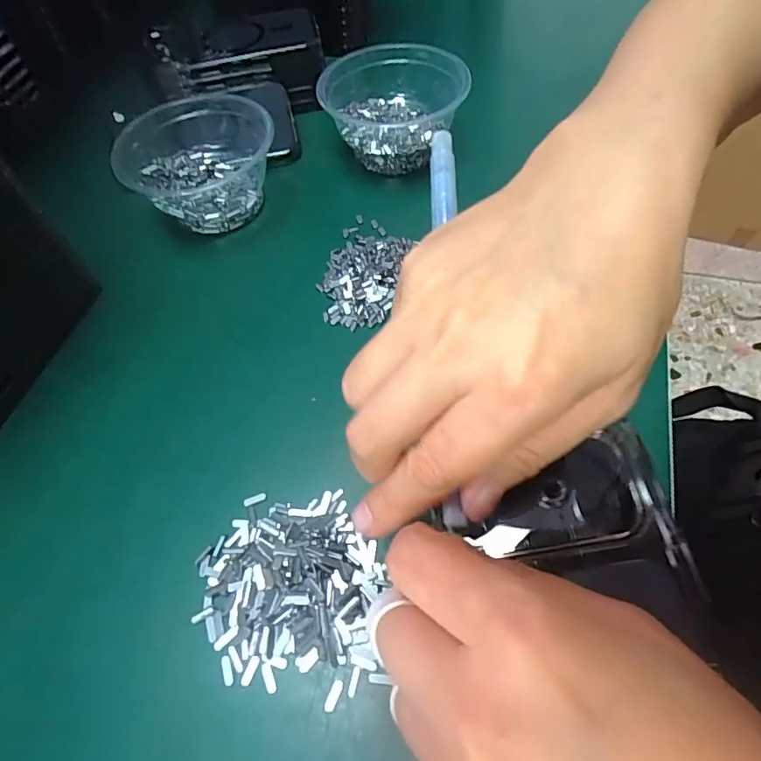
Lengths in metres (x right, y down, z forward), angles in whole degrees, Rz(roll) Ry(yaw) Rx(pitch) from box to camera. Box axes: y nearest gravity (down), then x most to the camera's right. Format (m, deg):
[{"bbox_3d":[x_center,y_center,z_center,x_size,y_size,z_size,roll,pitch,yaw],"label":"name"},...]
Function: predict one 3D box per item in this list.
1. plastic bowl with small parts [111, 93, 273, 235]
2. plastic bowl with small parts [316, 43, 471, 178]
[{"bbox_3d":[-0.140,-0.160,0.386,0.097,0.060,0.098,-2,58,2],"label":"plastic bowl with small parts"},{"bbox_3d":[0.011,-0.208,0.409,0.110,0.068,0.097,-10,58,-3],"label":"plastic bowl with small parts"}]

